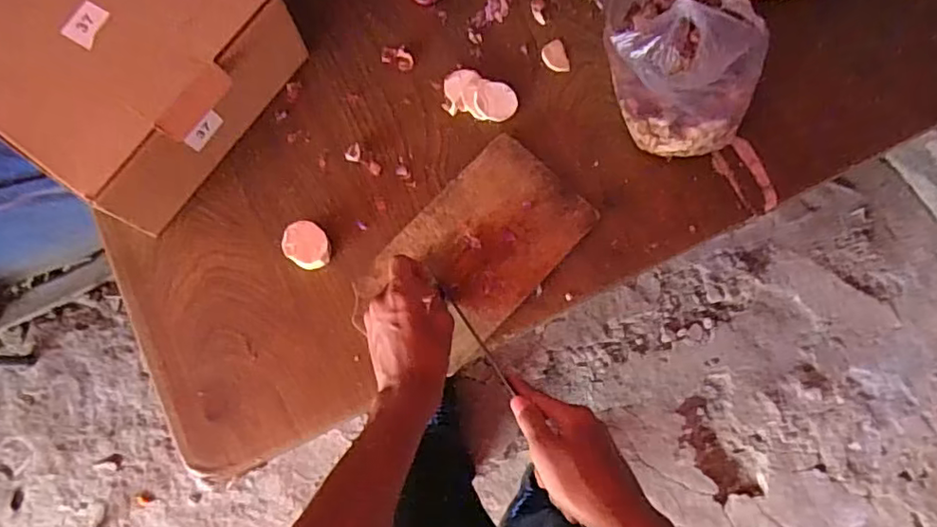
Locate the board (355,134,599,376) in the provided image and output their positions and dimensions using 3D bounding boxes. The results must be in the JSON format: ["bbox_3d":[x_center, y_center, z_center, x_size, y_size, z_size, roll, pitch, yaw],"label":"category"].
[{"bbox_3d":[0.011,-0.017,0.605,0.135,0.020,0.212,42,82,10],"label":"board"}]

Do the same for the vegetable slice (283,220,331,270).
[{"bbox_3d":[-0.161,-0.018,0.605,0.042,0.018,0.047,-6,82,3],"label":"vegetable slice"}]

